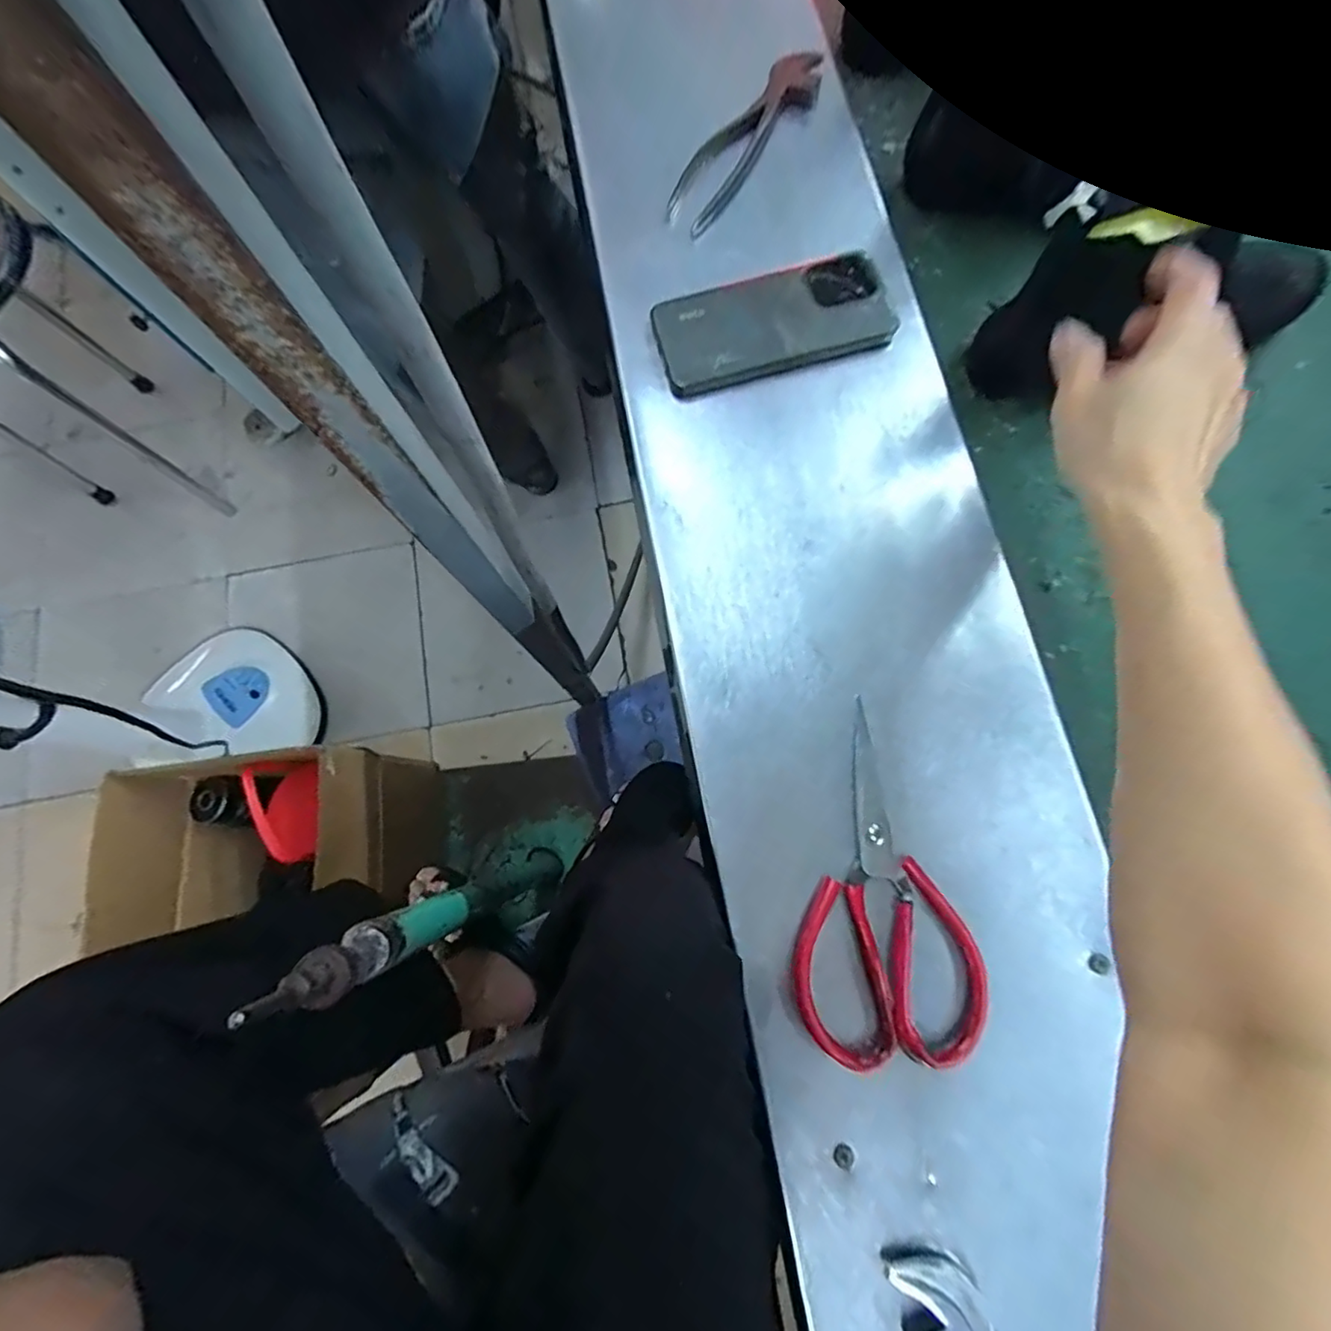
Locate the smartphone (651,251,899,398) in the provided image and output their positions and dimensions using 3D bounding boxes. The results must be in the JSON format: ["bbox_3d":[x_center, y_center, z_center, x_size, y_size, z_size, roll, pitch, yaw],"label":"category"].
[{"bbox_3d":[0.077,-0.256,0.440,0.167,0.016,0.085,-14,77,-1],"label":"smartphone"}]

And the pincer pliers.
[{"bbox_3d":[0.067,-0.426,0.484,0.048,0.018,0.192,38,81,10],"label":"pincer pliers"}]

